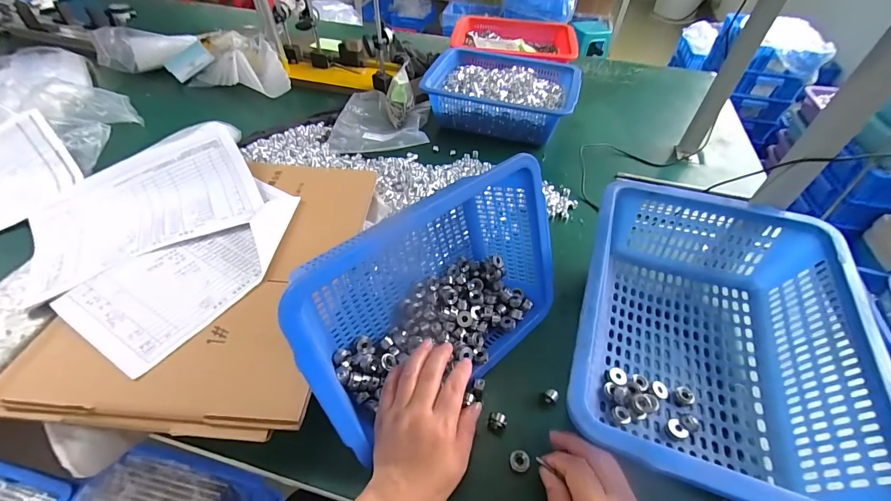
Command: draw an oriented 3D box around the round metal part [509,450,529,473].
[{"bbox_3d":[0.076,0.215,0.393,0.020,0.012,0.018,-1,48,-4],"label":"round metal part"}]

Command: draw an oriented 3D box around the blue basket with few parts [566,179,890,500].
[{"bbox_3d":[0.288,0.097,0.439,0.276,0.124,0.359,20,50,15],"label":"blue basket with few parts"}]

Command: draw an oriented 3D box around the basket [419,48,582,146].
[{"bbox_3d":[0.129,-0.358,0.861,0.303,0.082,0.252,14,48,10],"label":"basket"}]

